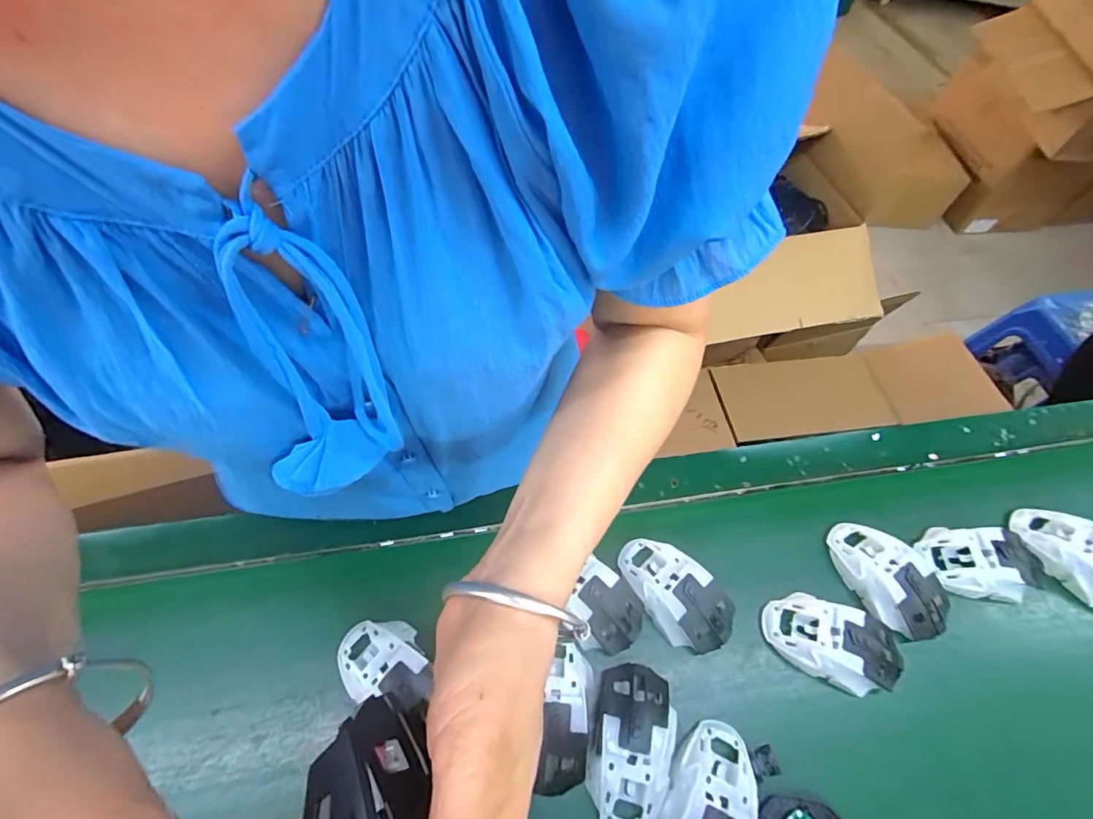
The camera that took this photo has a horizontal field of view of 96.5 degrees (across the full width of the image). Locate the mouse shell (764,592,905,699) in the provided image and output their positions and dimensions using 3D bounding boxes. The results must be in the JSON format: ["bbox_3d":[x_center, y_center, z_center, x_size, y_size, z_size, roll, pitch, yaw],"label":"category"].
[{"bbox_3d":[0.257,0.207,0.435,0.112,0.039,0.062,21,61,9],"label":"mouse shell"}]

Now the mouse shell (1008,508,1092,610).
[{"bbox_3d":[0.523,0.144,0.476,0.066,0.037,0.111,-39,69,-22],"label":"mouse shell"}]

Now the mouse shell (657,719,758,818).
[{"bbox_3d":[0.123,0.305,0.374,0.063,0.031,0.113,16,60,7],"label":"mouse shell"}]

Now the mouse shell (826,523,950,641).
[{"bbox_3d":[0.328,0.159,0.466,0.069,0.036,0.109,-12,61,-9],"label":"mouse shell"}]

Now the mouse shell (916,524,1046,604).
[{"bbox_3d":[0.423,0.148,0.474,0.121,0.036,0.065,6,60,1],"label":"mouse shell"}]

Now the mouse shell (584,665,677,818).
[{"bbox_3d":[0.068,0.272,0.392,0.068,0.031,0.113,13,60,5],"label":"mouse shell"}]

